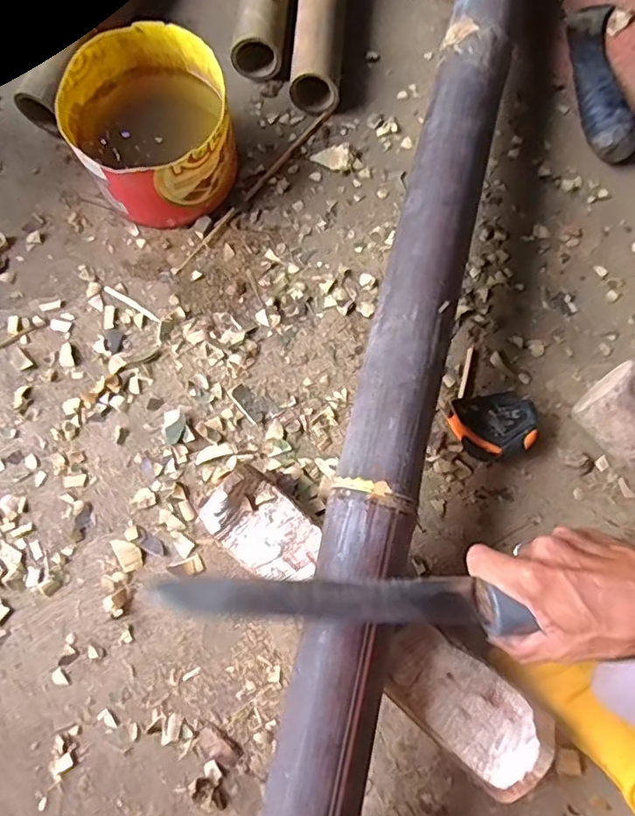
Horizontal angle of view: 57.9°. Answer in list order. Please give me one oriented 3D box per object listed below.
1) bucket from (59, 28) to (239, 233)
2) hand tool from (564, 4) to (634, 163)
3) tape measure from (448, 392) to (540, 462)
[{"bbox_3d":[-0.153,-0.261,0.547,0.143,0.094,0.147,0,76,0],"label":"bucket"},{"bbox_3d":[0.302,-0.351,0.607,0.054,0.040,0.202,2,76,0],"label":"hand tool"},{"bbox_3d":[0.157,0.017,0.517,0.069,0.037,0.055,-9,76,-2],"label":"tape measure"}]

